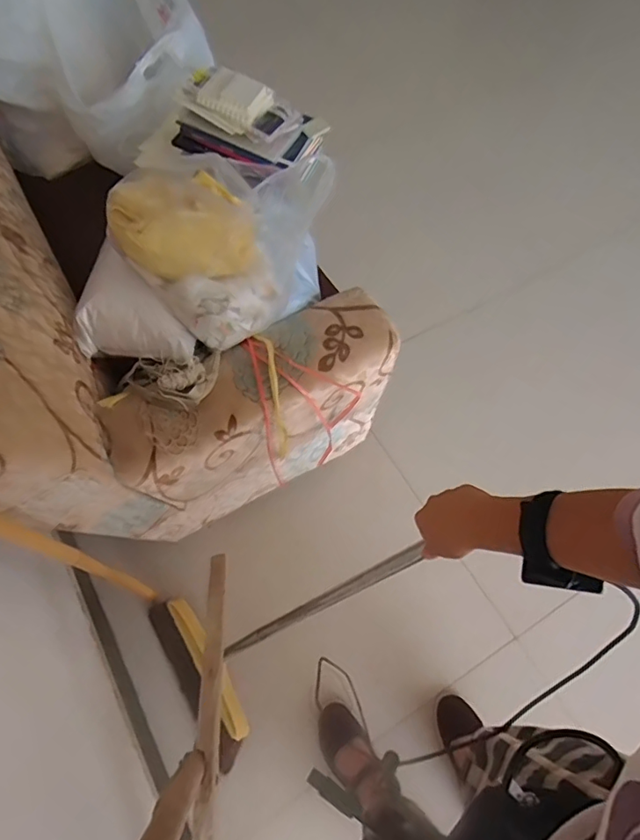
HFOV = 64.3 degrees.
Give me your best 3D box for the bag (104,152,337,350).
[{"bbox_3d":[-0.141,-0.290,0.816,0.302,0.216,0.224,-36,71,-13],"label":"bag"}]

